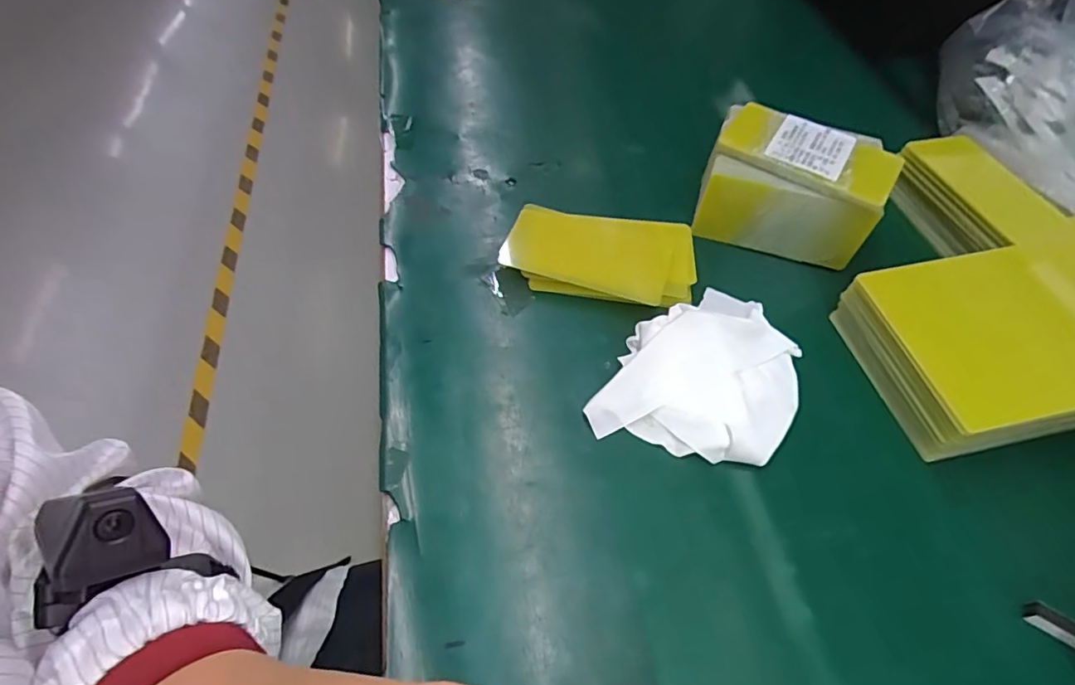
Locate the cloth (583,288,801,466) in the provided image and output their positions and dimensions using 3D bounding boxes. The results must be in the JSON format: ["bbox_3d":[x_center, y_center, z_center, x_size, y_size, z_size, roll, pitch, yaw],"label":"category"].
[{"bbox_3d":[0.129,0.020,0.399,0.124,0.026,0.161,27,59,16],"label":"cloth"}]

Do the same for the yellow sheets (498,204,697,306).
[{"bbox_3d":[0.053,-0.076,0.459,0.156,0.015,0.082,8,56,4],"label":"yellow sheets"}]

